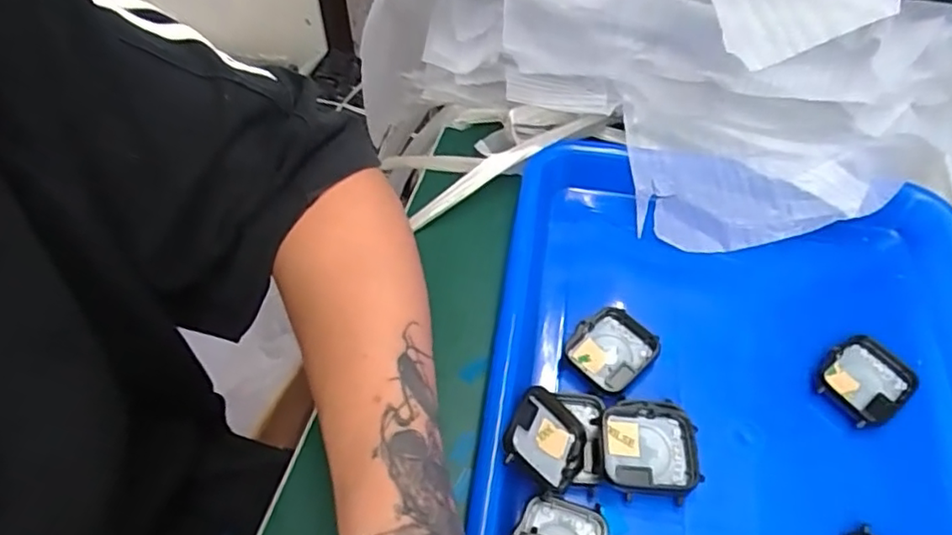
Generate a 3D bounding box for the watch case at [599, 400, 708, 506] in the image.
[{"bbox_3d":[0.079,0.085,0.286,0.044,0.017,0.041,5,54,2],"label":"watch case"}]

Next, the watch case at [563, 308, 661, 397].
[{"bbox_3d":[0.070,0.043,0.321,0.046,0.008,0.038,-38,63,-25],"label":"watch case"}]

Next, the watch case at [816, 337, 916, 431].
[{"bbox_3d":[0.195,0.057,0.312,0.044,0.009,0.037,-31,60,-22],"label":"watch case"}]

